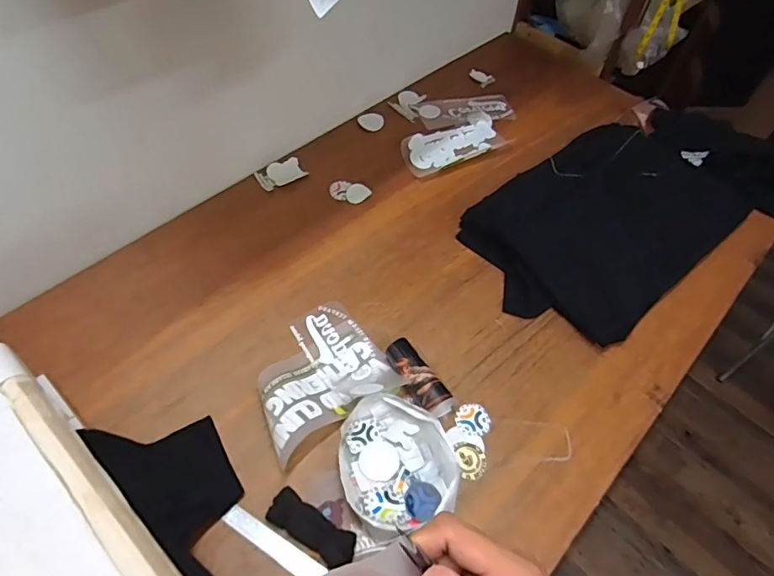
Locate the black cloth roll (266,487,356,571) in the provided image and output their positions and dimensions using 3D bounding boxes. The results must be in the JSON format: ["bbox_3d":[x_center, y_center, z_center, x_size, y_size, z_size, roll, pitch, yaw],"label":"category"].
[{"bbox_3d":[-0.103,0.333,0.703,0.129,0.023,0.050,31,59,17],"label":"black cloth roll"}]

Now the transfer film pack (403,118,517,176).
[{"bbox_3d":[0.159,-0.343,1.208,0.259,0.017,0.118,-21,59,-17],"label":"transfer film pack"}]

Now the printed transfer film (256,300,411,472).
[{"bbox_3d":[-0.119,0.125,0.825,0.228,0.060,0.211,-30,62,-22],"label":"printed transfer film"}]

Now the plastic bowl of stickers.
[{"bbox_3d":[0.011,0.257,0.757,0.163,0.043,0.199,-17,58,-14],"label":"plastic bowl of stickers"}]

